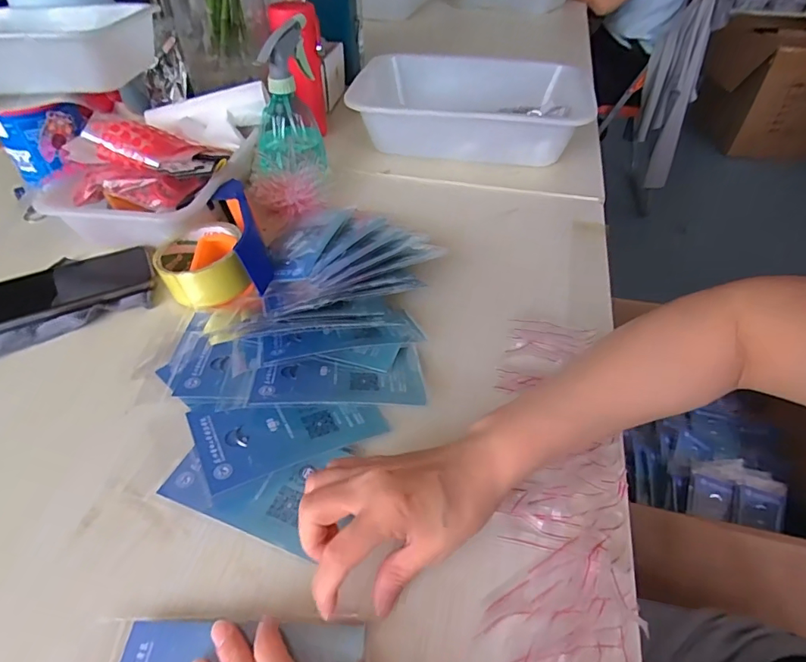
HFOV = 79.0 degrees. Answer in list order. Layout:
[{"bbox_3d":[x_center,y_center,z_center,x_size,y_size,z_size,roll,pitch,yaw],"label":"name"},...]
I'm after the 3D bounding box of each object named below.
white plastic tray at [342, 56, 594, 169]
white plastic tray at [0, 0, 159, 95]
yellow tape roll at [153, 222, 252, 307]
[{"bbox_3d":[0.105,-0.325,0.724,0.322,0.081,0.232,9,46,10],"label":"white plastic tray"},{"bbox_3d":[-0.414,-0.319,0.558,0.228,0.062,0.152,-2,45,-2],"label":"white plastic tray"},{"bbox_3d":[-0.202,-0.068,0.494,0.081,0.044,0.090,-13,46,-13],"label":"yellow tape roll"}]

